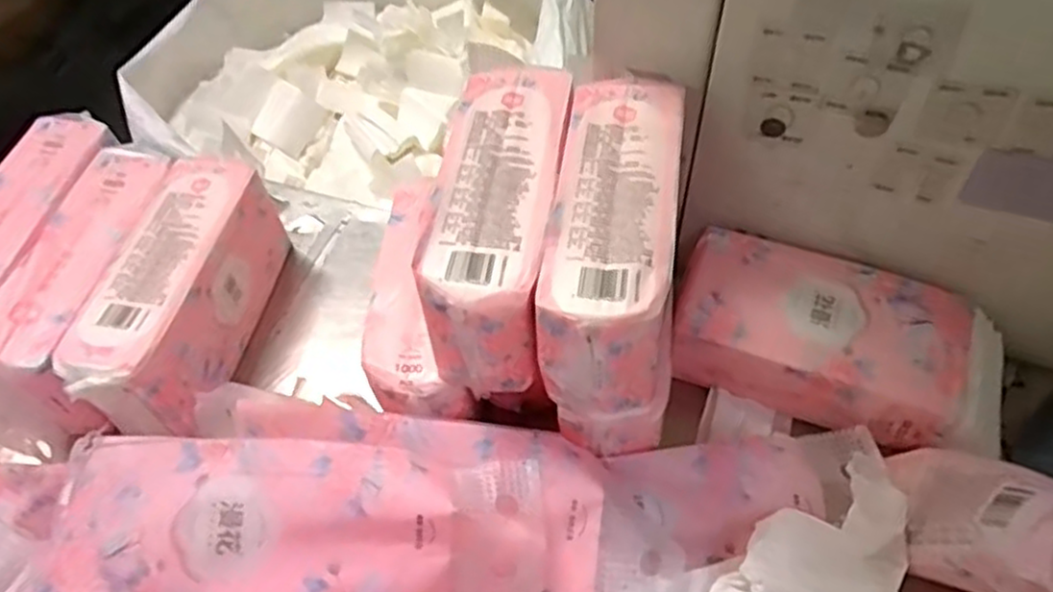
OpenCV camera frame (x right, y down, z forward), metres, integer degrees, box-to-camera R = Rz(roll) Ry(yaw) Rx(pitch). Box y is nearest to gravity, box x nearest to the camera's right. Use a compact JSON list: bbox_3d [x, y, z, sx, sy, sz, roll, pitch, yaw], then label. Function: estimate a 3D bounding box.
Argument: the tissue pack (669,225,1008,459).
[{"bbox_3d":[0.287,0.044,0.666,0.294,0.066,0.142,17,56,14],"label":"tissue pack"}]

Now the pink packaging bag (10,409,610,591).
[{"bbox_3d":[-0.148,0.160,0.551,0.402,0.085,0.153,-1,53,2],"label":"pink packaging bag"}]

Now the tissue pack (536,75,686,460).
[{"bbox_3d":[0.074,-0.028,0.602,0.099,0.167,0.252,6,54,7],"label":"tissue pack"}]

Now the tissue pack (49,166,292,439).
[{"bbox_3d":[-0.339,0.001,0.735,0.094,0.129,0.272,5,54,6],"label":"tissue pack"}]

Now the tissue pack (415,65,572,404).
[{"bbox_3d":[-0.020,-0.059,0.597,0.089,0.113,0.244,5,54,6],"label":"tissue pack"}]

